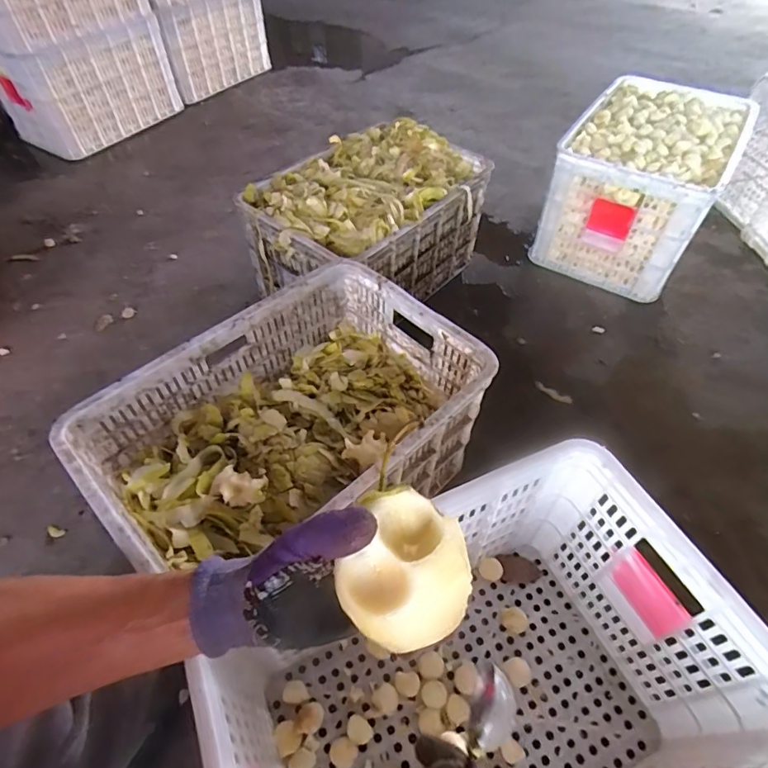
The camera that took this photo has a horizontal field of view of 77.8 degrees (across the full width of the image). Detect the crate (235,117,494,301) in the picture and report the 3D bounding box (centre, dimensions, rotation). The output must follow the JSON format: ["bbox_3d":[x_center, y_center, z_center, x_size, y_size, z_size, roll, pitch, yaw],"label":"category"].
[{"bbox_3d":[-0.038,-0.364,1.122,0.361,0.277,0.517,30,58,21],"label":"crate"}]

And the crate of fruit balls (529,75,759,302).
[{"bbox_3d":[0.672,-0.525,1.258,0.349,0.309,0.522,29,58,20],"label":"crate of fruit balls"}]

